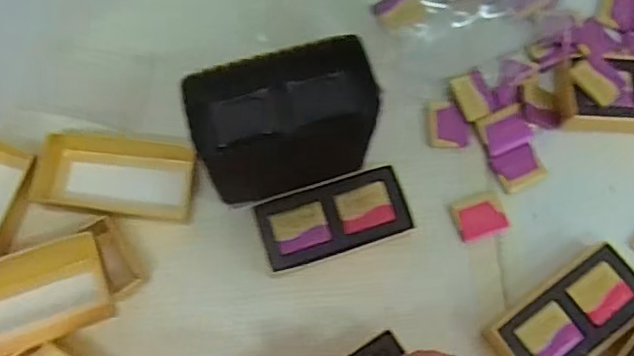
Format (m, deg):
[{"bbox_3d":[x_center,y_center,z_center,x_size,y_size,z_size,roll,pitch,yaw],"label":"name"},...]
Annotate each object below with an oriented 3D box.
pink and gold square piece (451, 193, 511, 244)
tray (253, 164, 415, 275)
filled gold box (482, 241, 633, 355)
[{"bbox_3d":[0.131,0.031,0.468,0.040,0.004,0.033,-17,76,-6],"label":"pink and gold square piece"},{"bbox_3d":[0.012,0.032,0.450,0.110,0.032,0.053,-17,76,-6],"label":"tray"},{"bbox_3d":[0.187,0.101,0.436,0.115,0.034,0.053,-34,79,-10],"label":"filled gold box"}]

